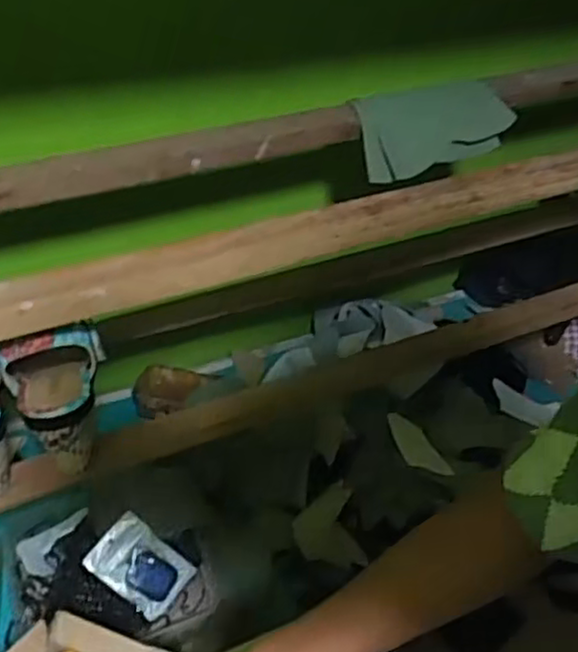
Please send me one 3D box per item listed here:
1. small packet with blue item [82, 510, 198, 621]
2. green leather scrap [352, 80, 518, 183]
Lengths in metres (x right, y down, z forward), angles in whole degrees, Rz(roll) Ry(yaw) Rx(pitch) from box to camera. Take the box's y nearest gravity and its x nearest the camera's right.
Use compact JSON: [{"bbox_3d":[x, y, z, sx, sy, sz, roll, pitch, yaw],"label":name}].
[{"bbox_3d":[-0.153,0.248,0.756,0.098,0.013,0.068,41,66,-2],"label":"small packet with blue item"},{"bbox_3d":[0.144,-0.210,0.763,0.184,0.073,0.059,-19,46,-23],"label":"green leather scrap"}]

